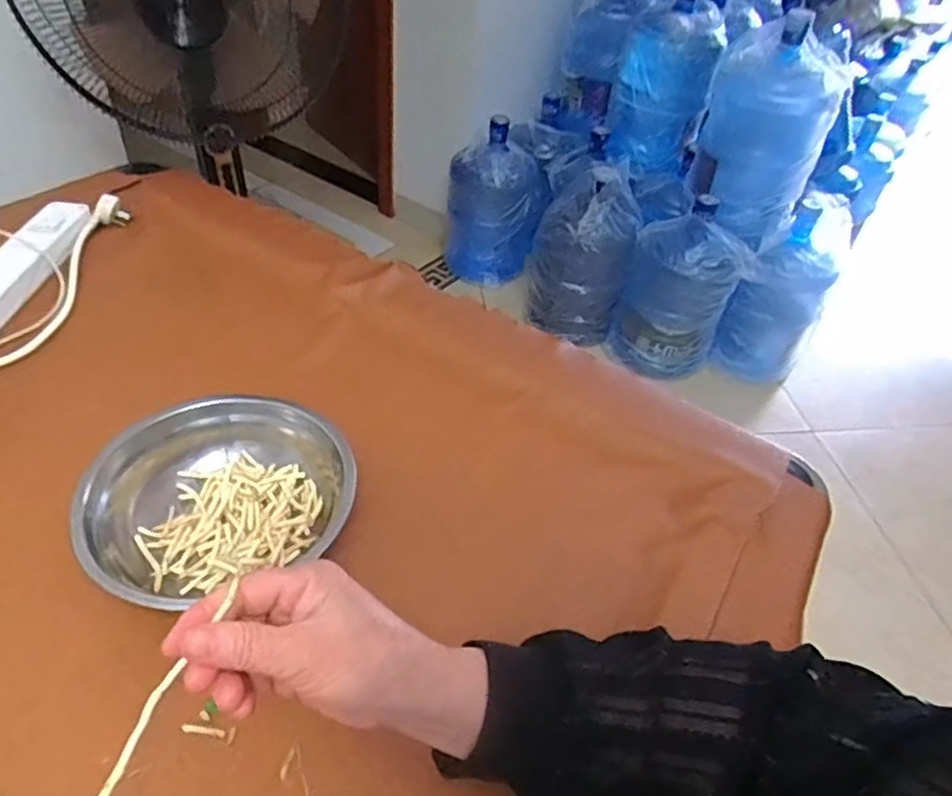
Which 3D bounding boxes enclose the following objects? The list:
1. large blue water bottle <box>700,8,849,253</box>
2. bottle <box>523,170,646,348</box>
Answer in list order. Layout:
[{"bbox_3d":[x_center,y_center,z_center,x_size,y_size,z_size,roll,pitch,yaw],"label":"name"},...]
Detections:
[{"bbox_3d":[0.672,-0.637,1.536,0.265,0.429,0.264,19,44,11],"label":"large blue water bottle"},{"bbox_3d":[0.278,-0.383,1.776,0.264,0.431,0.240,15,43,8],"label":"bottle"}]

